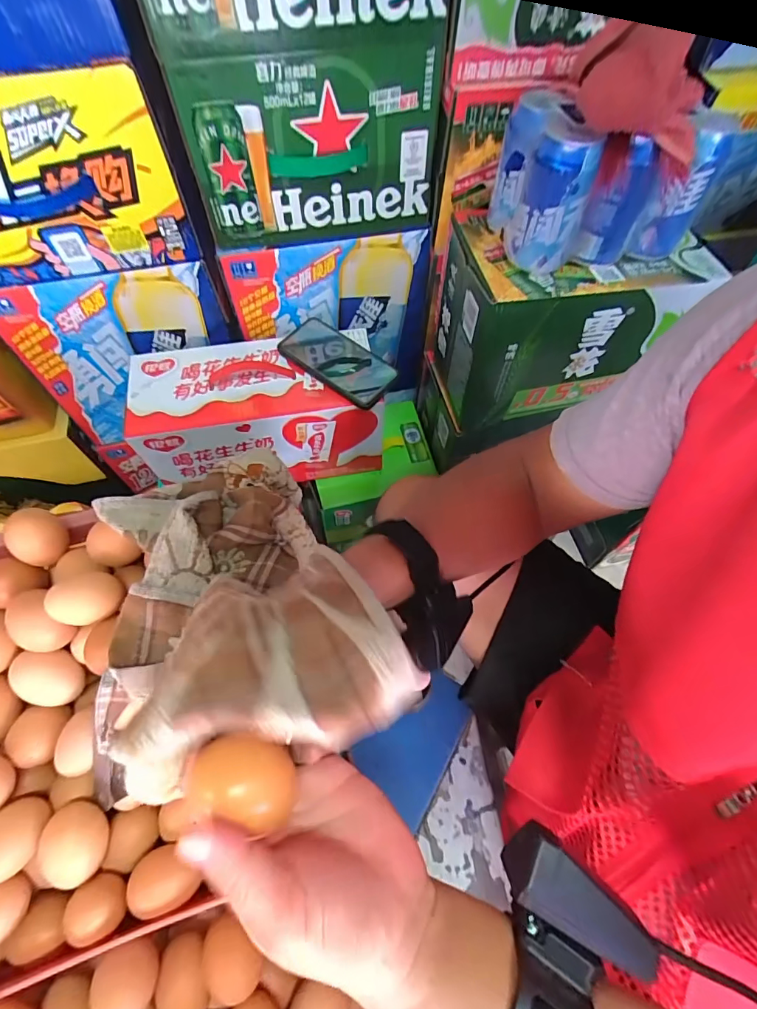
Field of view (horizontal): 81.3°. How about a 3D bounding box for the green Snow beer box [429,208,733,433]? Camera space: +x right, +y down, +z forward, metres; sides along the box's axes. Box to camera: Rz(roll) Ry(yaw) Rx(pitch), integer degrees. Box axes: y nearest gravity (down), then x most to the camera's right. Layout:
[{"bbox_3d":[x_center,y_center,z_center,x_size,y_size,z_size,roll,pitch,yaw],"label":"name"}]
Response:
[{"bbox_3d":[0.223,-0.237,0.569,0.262,0.195,0.164,-6,61,-4],"label":"green Snow beer box"}]

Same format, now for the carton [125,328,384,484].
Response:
[{"bbox_3d":[-0.164,-0.128,0.645,0.318,0.174,0.133,-8,61,-5],"label":"carton"}]

